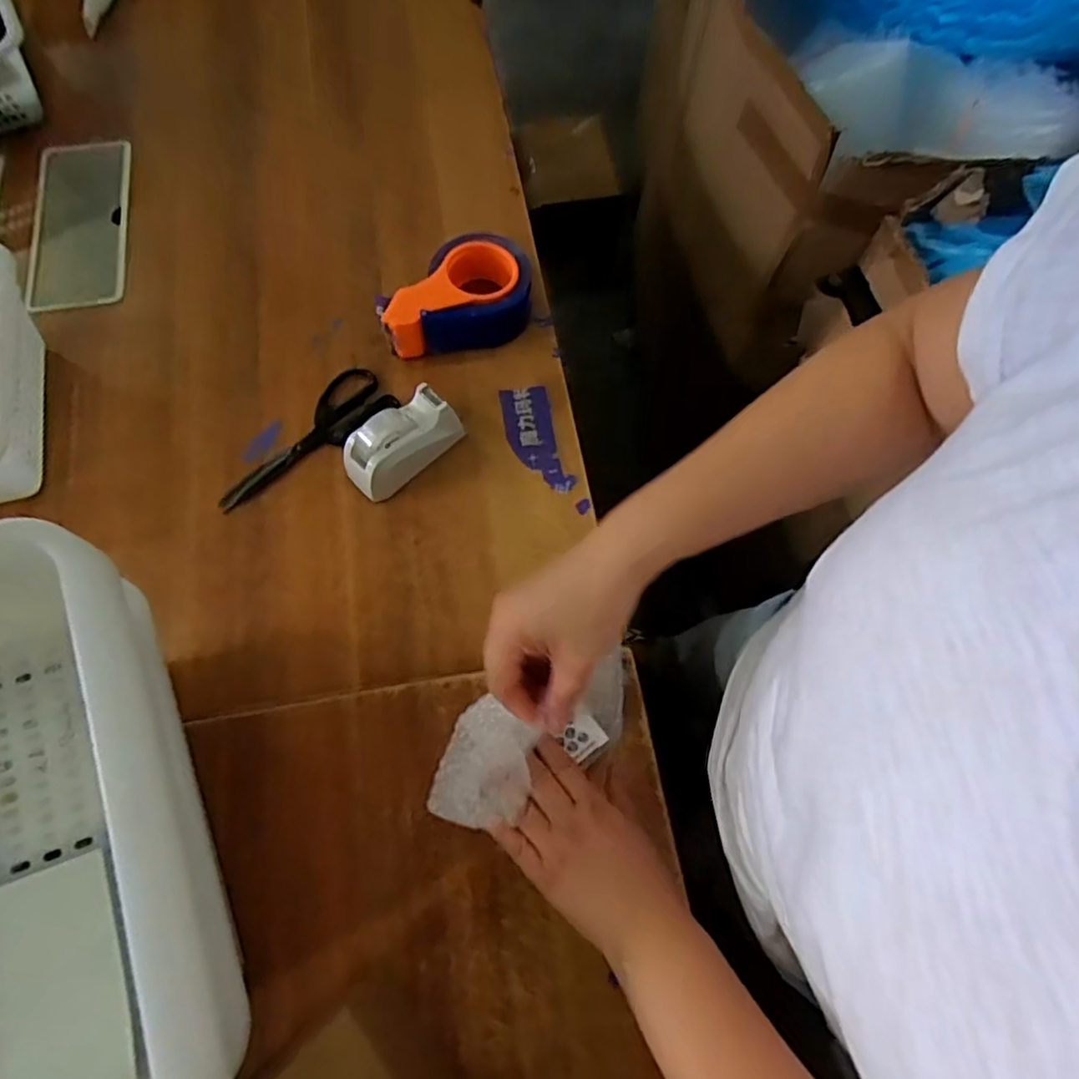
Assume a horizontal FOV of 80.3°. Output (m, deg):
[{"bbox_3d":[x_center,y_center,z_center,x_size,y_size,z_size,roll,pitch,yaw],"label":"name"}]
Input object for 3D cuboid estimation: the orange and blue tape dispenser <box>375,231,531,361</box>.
[{"bbox_3d":[-0.089,-0.267,0.685,0.160,0.069,0.120,-8,70,-4],"label":"orange and blue tape dispenser"}]

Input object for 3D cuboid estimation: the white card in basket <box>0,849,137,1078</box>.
[{"bbox_3d":[-0.282,0.259,0.366,0.077,0.009,0.127,-19,71,-8],"label":"white card in basket"}]

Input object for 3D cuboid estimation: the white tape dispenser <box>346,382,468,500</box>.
[{"bbox_3d":[-0.133,-0.094,0.616,0.112,0.062,0.050,-40,75,-14],"label":"white tape dispenser"}]

